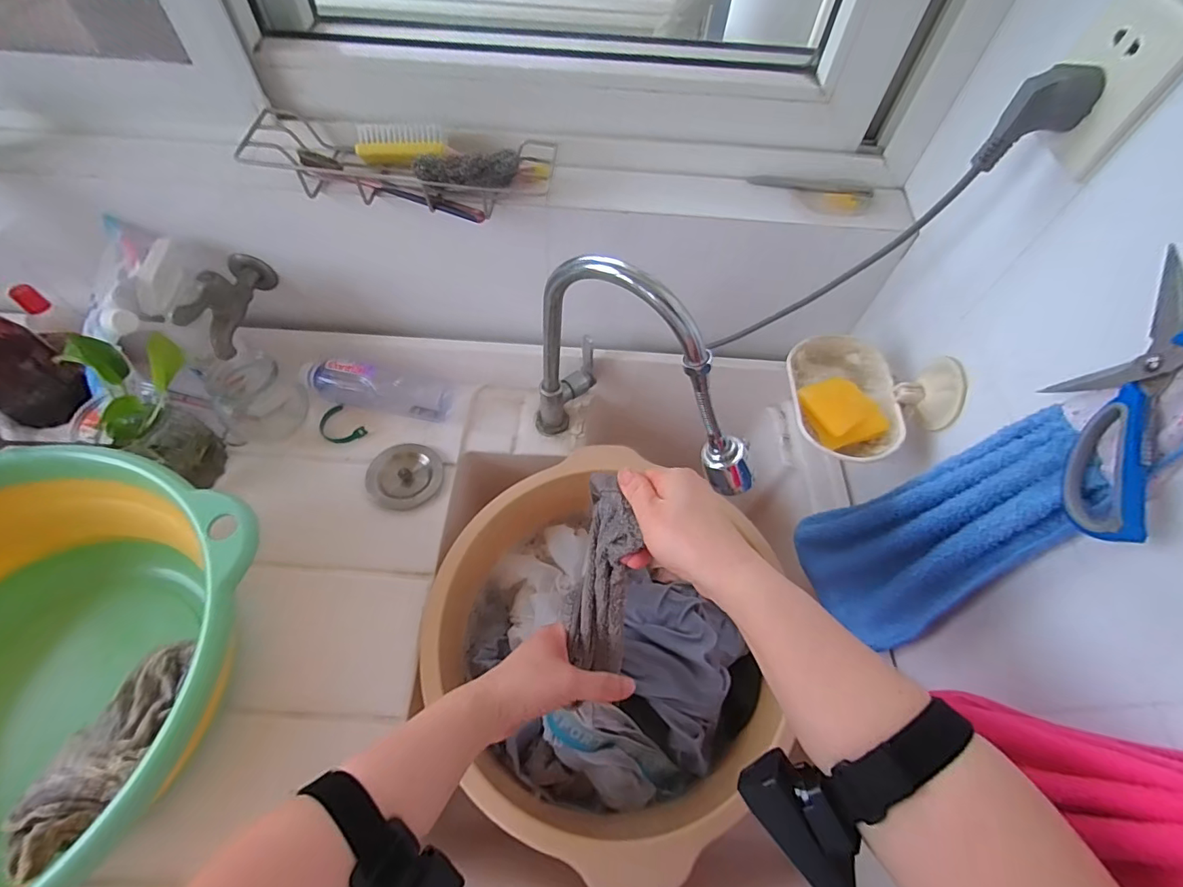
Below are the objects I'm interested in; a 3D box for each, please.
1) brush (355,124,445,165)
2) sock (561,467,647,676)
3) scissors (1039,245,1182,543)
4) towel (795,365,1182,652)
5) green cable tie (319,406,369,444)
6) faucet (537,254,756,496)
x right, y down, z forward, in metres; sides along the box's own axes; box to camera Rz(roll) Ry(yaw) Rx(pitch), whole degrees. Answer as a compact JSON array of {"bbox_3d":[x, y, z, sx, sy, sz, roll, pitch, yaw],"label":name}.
[{"bbox_3d":[-0.187,-0.295,0.489,0.079,0.028,0.027,-3,59,-5],"label":"brush"},{"bbox_3d":[0.007,0.116,0.415,0.053,0.176,0.052,6,20,0],"label":"sock"},{"bbox_3d":[0.308,-0.037,0.249,0.016,0.160,0.134,13,59,4],"label":"scissors"},{"bbox_3d":[0.288,0.056,0.385,0.050,0.382,0.128,-16,61,-13],"label":"towel"},{"bbox_3d":[-0.315,-0.020,0.621,0.061,0.010,0.042,38,64,18],"label":"green cable tie"},{"bbox_3d":[0.064,-0.055,0.519,0.258,0.280,0.086,32,62,15],"label":"faucet"}]

